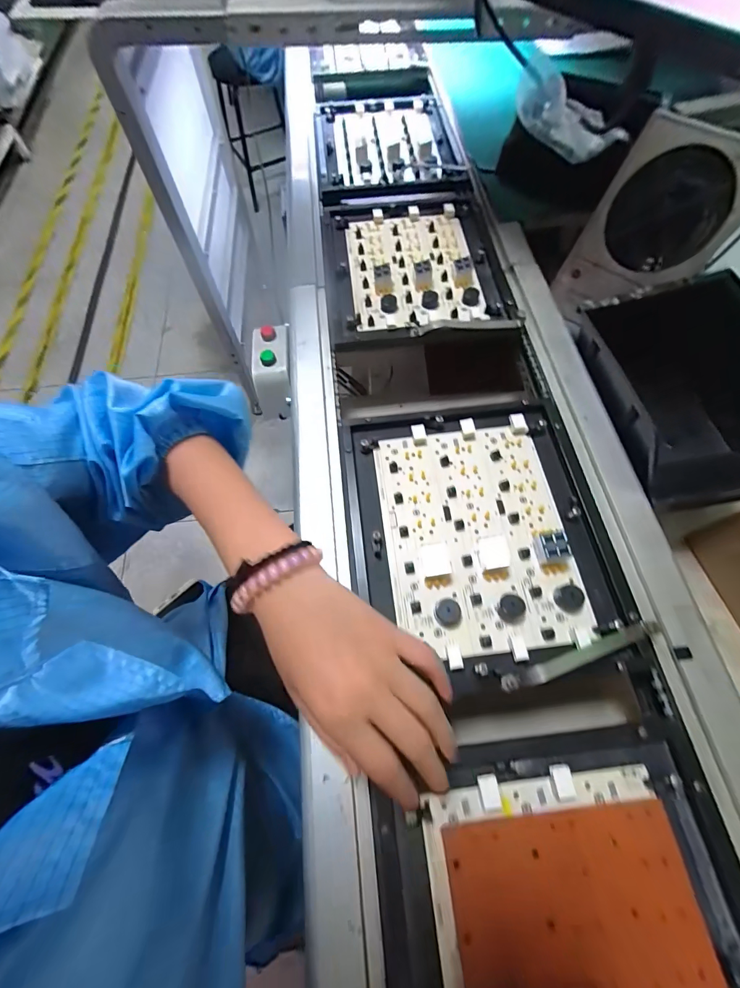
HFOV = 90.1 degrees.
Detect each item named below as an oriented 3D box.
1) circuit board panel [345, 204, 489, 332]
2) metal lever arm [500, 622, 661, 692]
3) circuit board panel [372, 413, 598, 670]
[{"bbox_3d":[0.057,-0.311,0.503,0.167,0.026,0.235,-5,65,-2],"label":"circuit board panel"},{"bbox_3d":[0.164,0.125,0.287,0.130,0.021,0.012,-17,66,-7],"label":"metal lever arm"},{"bbox_3d":[0.097,0.029,0.343,0.164,0.019,0.216,-6,65,-2],"label":"circuit board panel"}]

